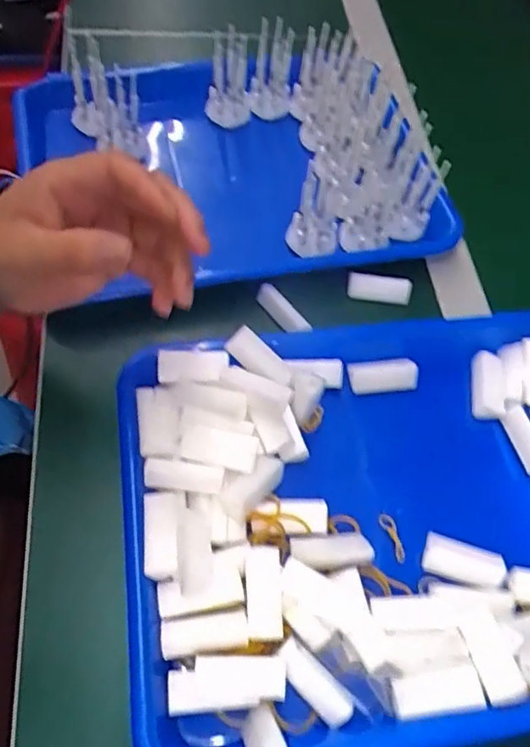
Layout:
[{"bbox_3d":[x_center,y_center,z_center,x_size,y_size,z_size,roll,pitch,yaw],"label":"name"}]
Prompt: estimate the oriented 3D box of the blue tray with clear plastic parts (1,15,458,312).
[{"bbox_3d":[-0.021,-0.177,0.472,0.305,0.074,0.238,-15,63,-13],"label":"blue tray with clear plastic parts"}]

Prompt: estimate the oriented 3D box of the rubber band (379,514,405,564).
[{"bbox_3d":[0.078,0.099,0.360,0.008,0.004,0.029,-12,62,-11],"label":"rubber band"}]

